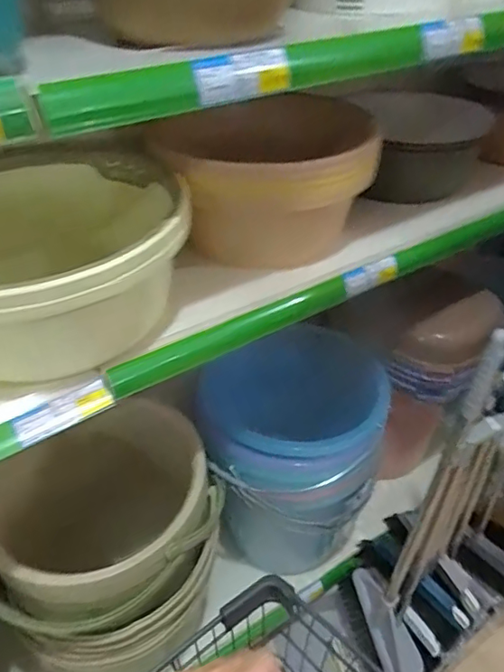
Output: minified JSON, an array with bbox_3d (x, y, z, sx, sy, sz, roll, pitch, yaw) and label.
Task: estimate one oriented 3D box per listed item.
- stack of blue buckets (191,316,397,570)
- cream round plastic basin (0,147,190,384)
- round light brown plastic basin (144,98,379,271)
[{"bbox_3d":[0.093,0.270,1.195,0.367,0.484,0.411,-3,40,-4],"label":"stack of blue buckets"},{"bbox_3d":[-0.258,-0.101,0.667,0.359,0.141,0.415,-19,44,-21],"label":"cream round plastic basin"},{"bbox_3d":[0.005,-0.230,0.810,0.264,0.184,0.246,-14,42,-16],"label":"round light brown plastic basin"}]

